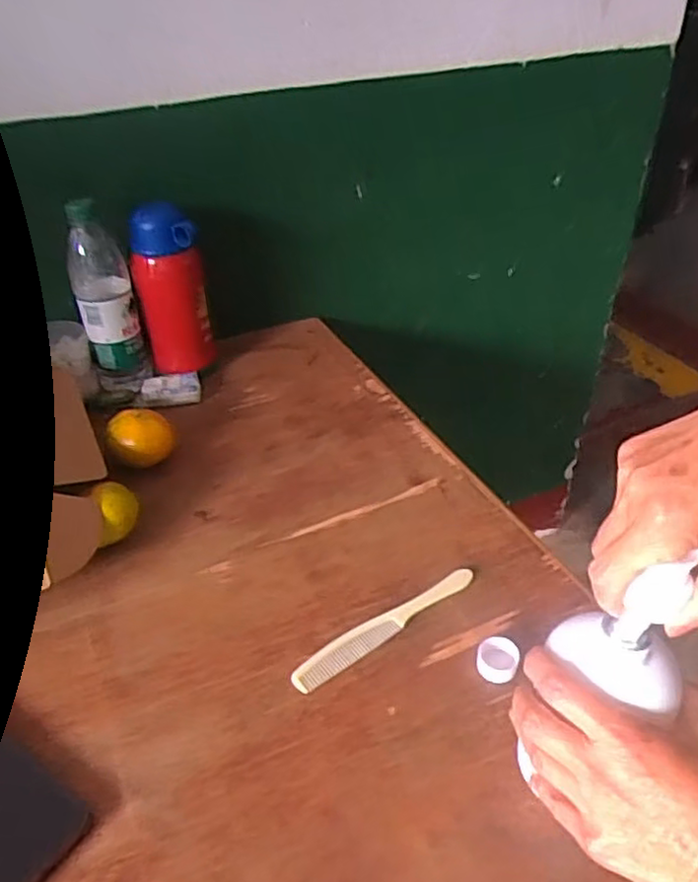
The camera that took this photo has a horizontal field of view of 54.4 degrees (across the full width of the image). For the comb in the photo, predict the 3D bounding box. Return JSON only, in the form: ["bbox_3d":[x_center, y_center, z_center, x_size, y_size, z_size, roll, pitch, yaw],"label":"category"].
[{"bbox_3d":[0.031,0.147,0.547,0.176,0.005,0.022,-26,46,-28],"label":"comb"}]

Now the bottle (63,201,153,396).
[{"bbox_3d":[-0.274,-0.161,0.766,0.062,0.206,0.066,-14,42,-16],"label":"bottle"}]

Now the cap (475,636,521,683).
[{"bbox_3d":[0.112,0.166,0.514,0.030,0.017,0.030,0,40,0],"label":"cap"}]

